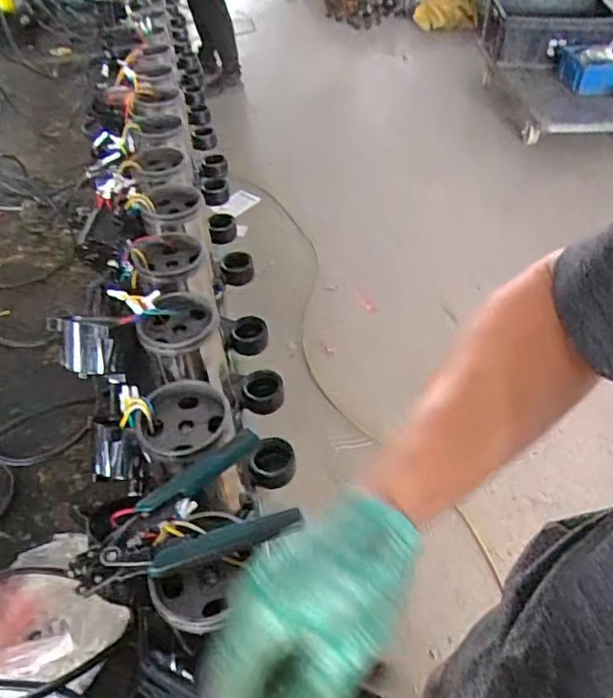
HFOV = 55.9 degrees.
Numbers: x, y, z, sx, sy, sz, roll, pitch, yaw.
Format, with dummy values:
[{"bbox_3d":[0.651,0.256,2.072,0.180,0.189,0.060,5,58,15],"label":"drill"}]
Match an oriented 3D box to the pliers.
[{"bbox_3d":[-0.103,0.139,0.470,0.172,0.020,0.103,-22,49,-18],"label":"pliers"}]

